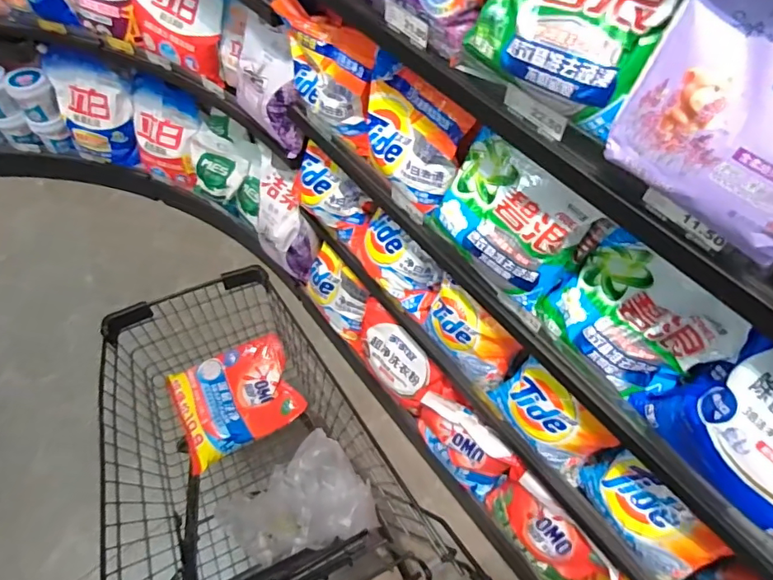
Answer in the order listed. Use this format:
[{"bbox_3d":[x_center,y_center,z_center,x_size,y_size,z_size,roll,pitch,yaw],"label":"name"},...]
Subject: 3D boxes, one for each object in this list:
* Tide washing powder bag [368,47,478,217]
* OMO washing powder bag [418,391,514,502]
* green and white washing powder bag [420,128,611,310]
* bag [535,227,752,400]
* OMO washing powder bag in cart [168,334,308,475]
[{"bbox_3d":[0.039,-0.271,0.868,0.082,0.183,0.227,-29,62,-20],"label":"Tide washing powder bag"},{"bbox_3d":[0.186,0.388,1.233,0.090,0.219,0.288,-34,63,-22],"label":"OMO washing powder bag"},{"bbox_3d":[0.185,-0.110,0.752,0.110,0.169,0.229,-33,63,-22],"label":"green and white washing powder bag"},{"bbox_3d":[0.351,0.041,0.701,0.134,0.137,0.219,-27,61,-19],"label":"bag"},{"bbox_3d":[-0.336,0.242,1.104,0.265,0.068,0.229,-23,60,-17],"label":"OMO washing powder bag in cart"}]

